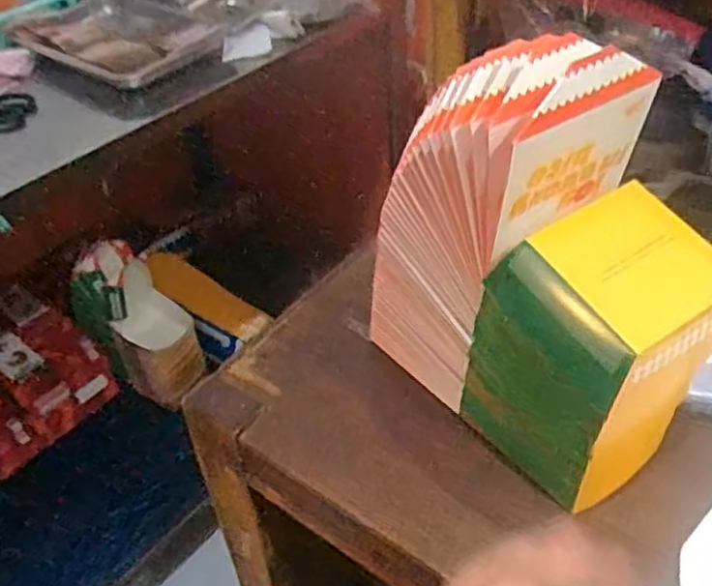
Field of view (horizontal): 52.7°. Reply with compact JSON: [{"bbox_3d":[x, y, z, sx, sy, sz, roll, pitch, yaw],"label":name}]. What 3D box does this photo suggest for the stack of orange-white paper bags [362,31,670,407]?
[{"bbox_3d":[0.076,-0.041,0.483,0.127,0.294,0.088,37,51,7],"label":"stack of orange-white paper bags"}]

